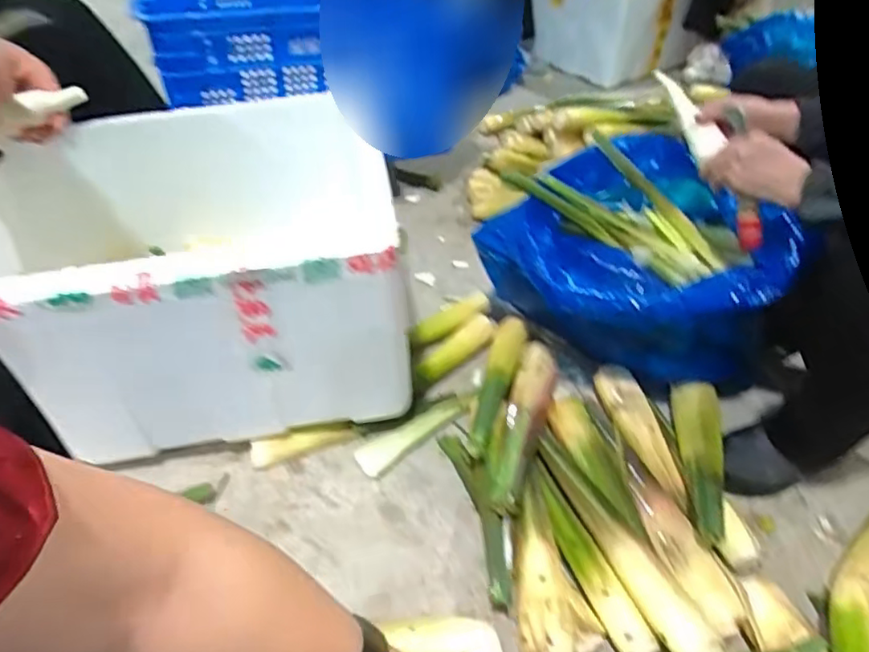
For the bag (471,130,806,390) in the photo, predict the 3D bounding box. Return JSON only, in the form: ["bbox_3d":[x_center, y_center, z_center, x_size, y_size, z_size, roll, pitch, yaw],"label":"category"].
[{"bbox_3d":[0.283,-0.072,0.862,0.322,0.268,0.328,-15,45,-17],"label":"bag"}]

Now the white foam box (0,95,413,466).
[{"bbox_3d":[-0.363,-0.100,0.839,0.573,0.263,0.455,-6,43,-9],"label":"white foam box"}]

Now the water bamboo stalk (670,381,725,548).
[{"bbox_3d":[0.343,0.164,0.750,0.045,0.043,0.257,8,43,7],"label":"water bamboo stalk"}]

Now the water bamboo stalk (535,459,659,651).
[{"bbox_3d":[0.173,0.263,0.690,0.037,0.027,0.237,-12,45,-15],"label":"water bamboo stalk"}]

